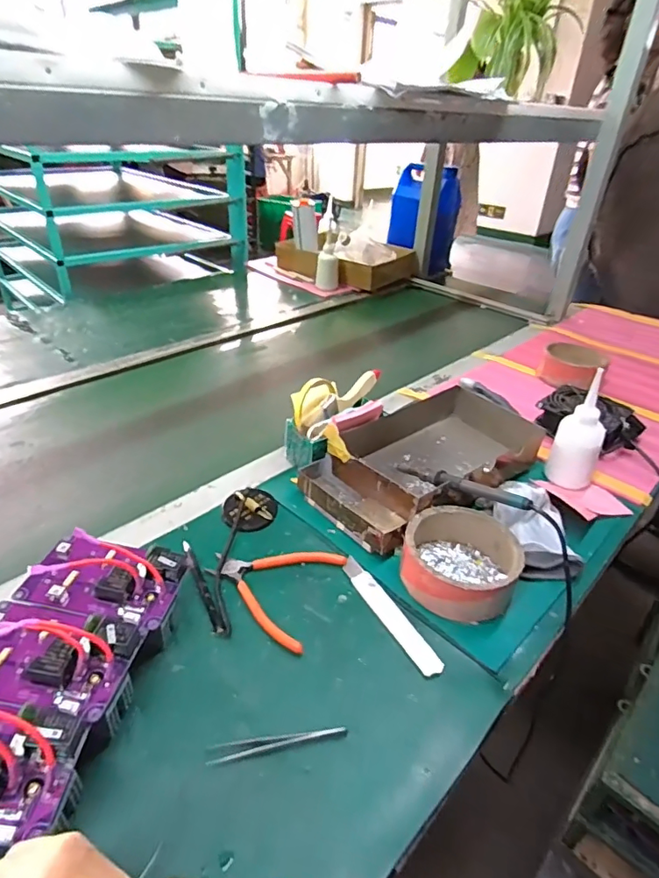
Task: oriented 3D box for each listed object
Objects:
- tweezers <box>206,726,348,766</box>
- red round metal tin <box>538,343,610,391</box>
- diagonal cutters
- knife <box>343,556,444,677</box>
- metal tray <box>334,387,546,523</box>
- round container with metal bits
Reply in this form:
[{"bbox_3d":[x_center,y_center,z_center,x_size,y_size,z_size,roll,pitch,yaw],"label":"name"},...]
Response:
[{"bbox_3d":[-0.042,0.249,0.419,0.113,0.006,0.015,-6,33,-12],"label":"tweezers"},{"bbox_3d":[0.485,-0.144,1.017,0.116,0.050,0.140,21,37,27],"label":"red round metal tin"},{"bbox_3d":[-0.067,0.154,0.555,0.137,0.010,0.135,13,34,17],"label":"diagonal cutters"},{"bbox_3d":[0.061,0.181,0.531,0.024,0.005,0.155,-17,37,-27],"label":"knife"},{"bbox_3d":[0.151,0.021,0.722,0.279,0.062,0.165,-22,40,-33],"label":"metal tray"},{"bbox_3d":[0.144,0.134,0.560,0.120,0.049,0.119,2,32,-1],"label":"round container with metal bits"}]

